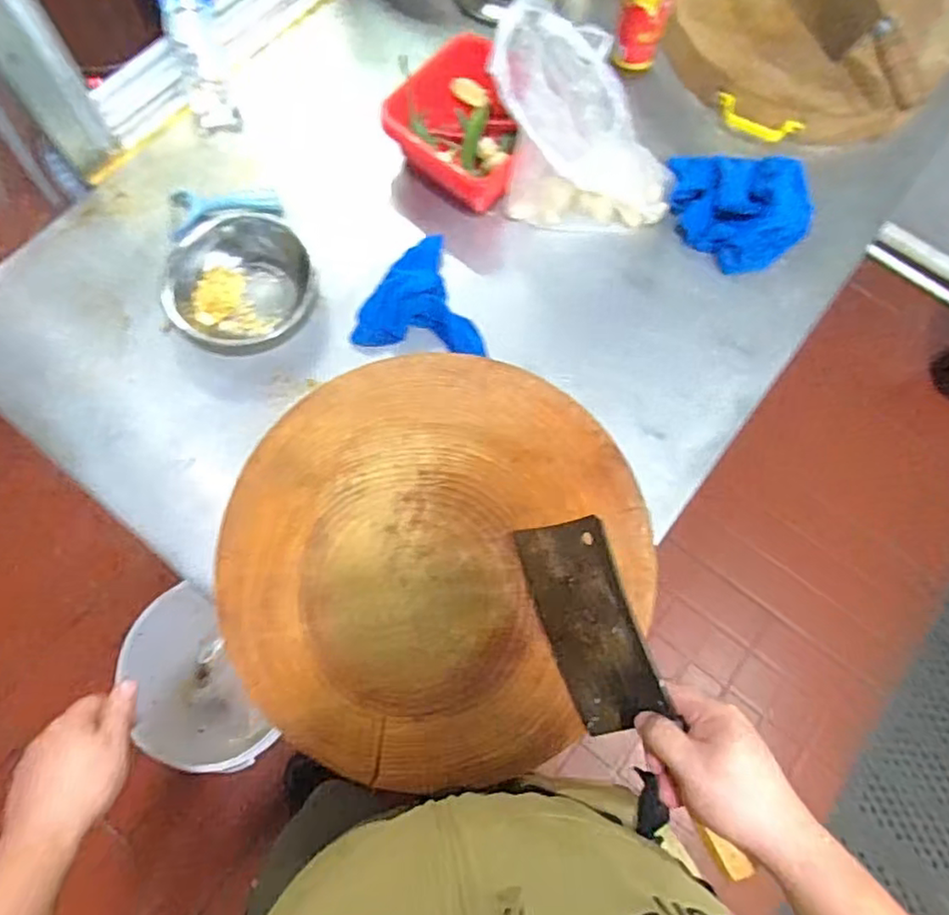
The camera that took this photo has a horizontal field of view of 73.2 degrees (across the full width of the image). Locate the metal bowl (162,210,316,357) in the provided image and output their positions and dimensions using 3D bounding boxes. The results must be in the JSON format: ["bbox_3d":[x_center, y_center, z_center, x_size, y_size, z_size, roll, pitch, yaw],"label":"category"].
[{"bbox_3d":[-0.266,-0.198,0.728,0.159,0.066,0.149,0,72,-1],"label":"metal bowl"}]

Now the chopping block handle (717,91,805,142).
[{"bbox_3d":[0.360,-0.431,0.817,0.111,0.026,0.035,28,73,7],"label":"chopping block handle"}]

